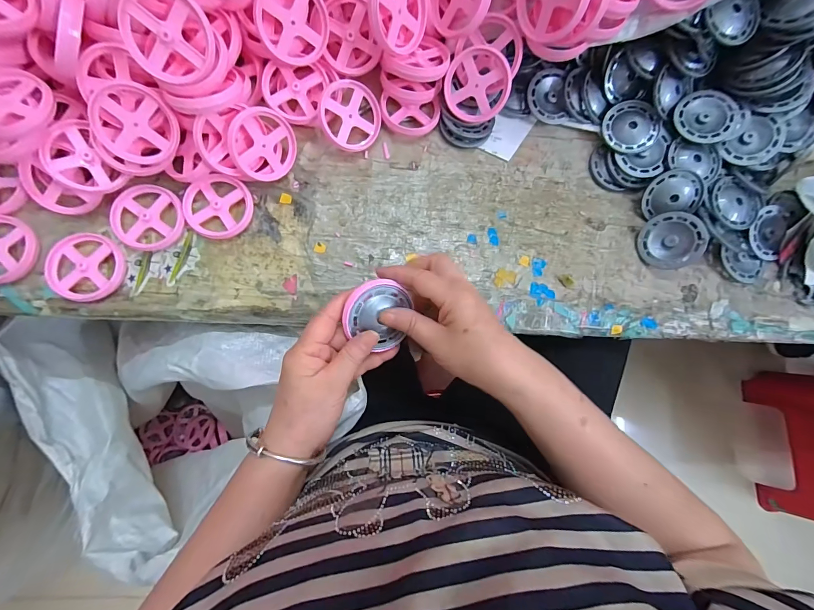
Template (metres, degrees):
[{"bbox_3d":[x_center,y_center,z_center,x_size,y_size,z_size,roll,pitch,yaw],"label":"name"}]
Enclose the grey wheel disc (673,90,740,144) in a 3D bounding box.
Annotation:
[{"bbox_3d":[0.305,-0.192,0.368,0.051,0.012,0.055,-33,87,-8],"label":"grey wheel disc"}]

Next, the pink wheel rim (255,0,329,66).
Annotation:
[{"bbox_3d":[-0.105,-0.259,0.330,0.063,0.016,0.064,-17,130,-21],"label":"pink wheel rim"}]

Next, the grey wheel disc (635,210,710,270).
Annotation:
[{"bbox_3d":[0.273,-0.067,0.373,0.057,0.008,0.057,3,95,32],"label":"grey wheel disc"}]

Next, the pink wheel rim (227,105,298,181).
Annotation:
[{"bbox_3d":[-0.138,-0.154,0.348,0.006,0.064,0.064,36,92,38],"label":"pink wheel rim"}]

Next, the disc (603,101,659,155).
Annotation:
[{"bbox_3d":[0.239,-0.191,0.386,0.053,0.005,0.056,0,89,10],"label":"disc"}]

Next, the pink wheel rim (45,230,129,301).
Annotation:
[{"bbox_3d":[-0.303,-0.036,0.340,0.063,0.010,0.063,1,83,-5],"label":"pink wheel rim"}]

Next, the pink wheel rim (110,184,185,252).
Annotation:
[{"bbox_3d":[-0.251,-0.084,0.350,0.064,0.007,0.062,1,83,-5],"label":"pink wheel rim"}]

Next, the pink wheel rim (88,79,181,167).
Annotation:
[{"bbox_3d":[-0.236,-0.157,0.316,0.063,0.010,0.065,5,116,-21],"label":"pink wheel rim"}]

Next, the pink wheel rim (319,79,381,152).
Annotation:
[{"bbox_3d":[-0.057,-0.191,0.367,0.061,0.005,0.063,-7,109,-22],"label":"pink wheel rim"}]

